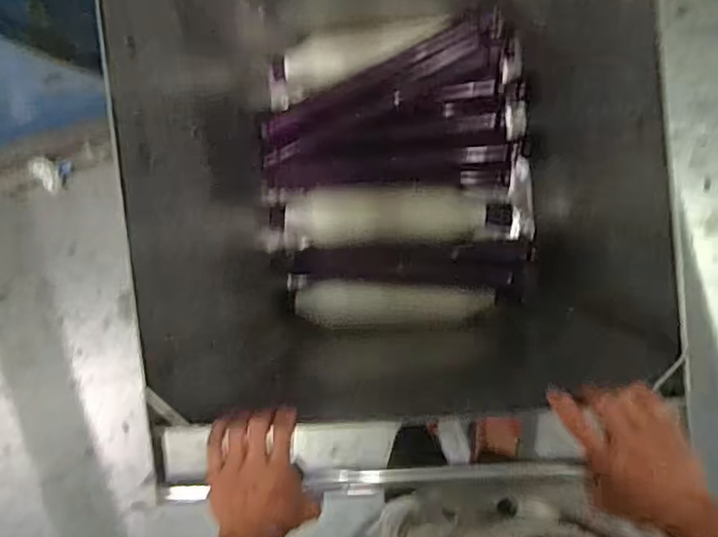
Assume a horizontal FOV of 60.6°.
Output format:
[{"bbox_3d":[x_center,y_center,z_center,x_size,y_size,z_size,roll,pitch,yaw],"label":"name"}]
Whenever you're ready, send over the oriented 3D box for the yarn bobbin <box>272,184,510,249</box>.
[{"bbox_3d":[0.057,-0.103,1.168,0.435,0.106,0.109,-4,96,6],"label":"yarn bobbin"}]

